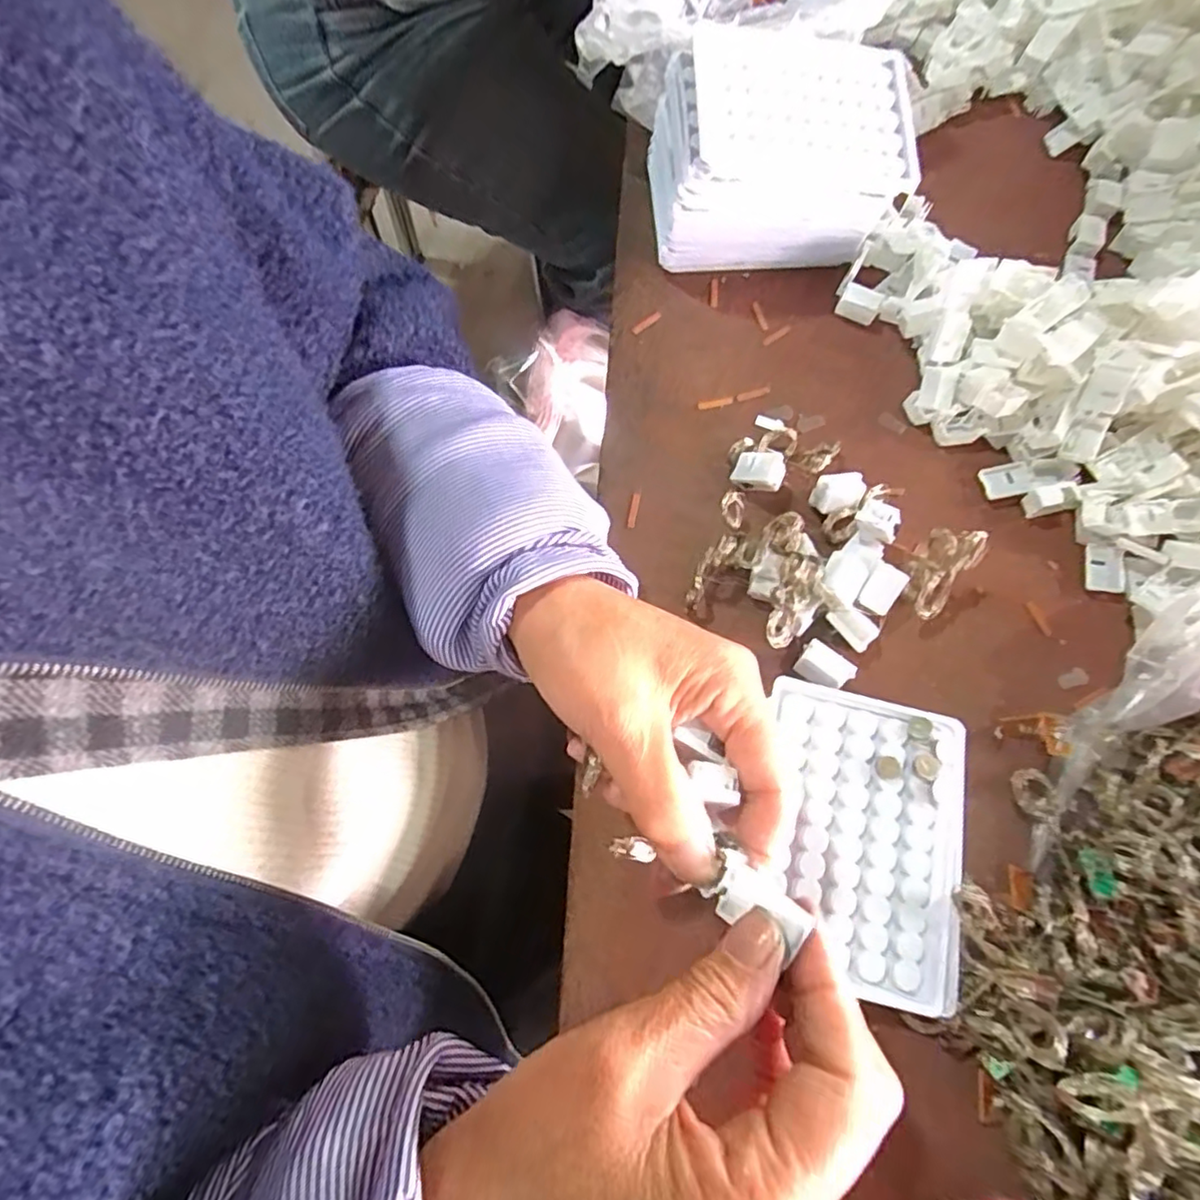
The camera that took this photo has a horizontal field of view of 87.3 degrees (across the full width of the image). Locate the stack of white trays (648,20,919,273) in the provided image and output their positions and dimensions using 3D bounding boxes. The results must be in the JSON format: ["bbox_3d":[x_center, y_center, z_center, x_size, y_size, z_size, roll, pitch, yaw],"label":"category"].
[{"bbox_3d":[0.110,-0.275,0.394,0.145,0.084,0.099,-2,73,-1],"label":"stack of white trays"}]

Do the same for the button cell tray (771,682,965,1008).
[{"bbox_3d":[0.123,0.110,0.294,0.094,0.004,0.129,14,73,2],"label":"button cell tray"}]

